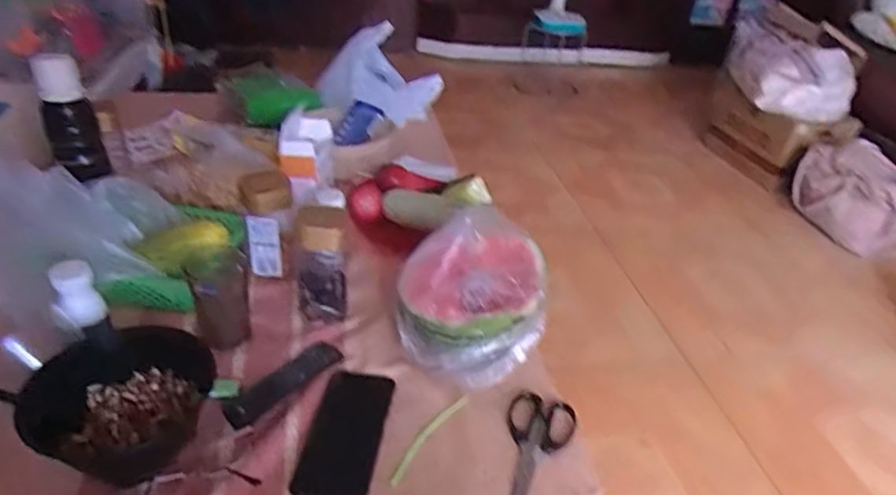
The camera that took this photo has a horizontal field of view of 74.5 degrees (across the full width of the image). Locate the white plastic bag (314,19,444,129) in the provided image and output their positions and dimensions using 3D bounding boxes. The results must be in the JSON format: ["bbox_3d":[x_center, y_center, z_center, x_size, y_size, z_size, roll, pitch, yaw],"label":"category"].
[{"bbox_3d":[-0.163,-0.396,1.373,0.289,0.211,0.107,10,34,7],"label":"white plastic bag"}]

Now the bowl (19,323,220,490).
[{"bbox_3d":[-0.336,0.150,0.599,0.155,0.069,0.156,4,34,-3],"label":"bowl"}]

